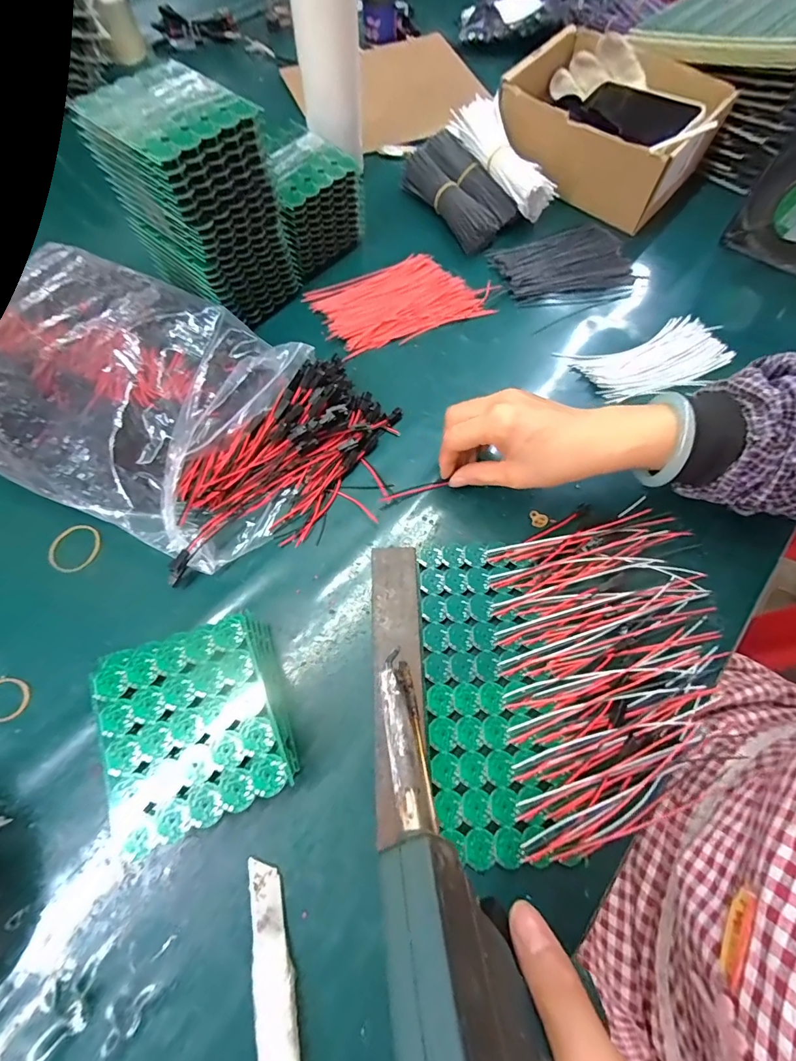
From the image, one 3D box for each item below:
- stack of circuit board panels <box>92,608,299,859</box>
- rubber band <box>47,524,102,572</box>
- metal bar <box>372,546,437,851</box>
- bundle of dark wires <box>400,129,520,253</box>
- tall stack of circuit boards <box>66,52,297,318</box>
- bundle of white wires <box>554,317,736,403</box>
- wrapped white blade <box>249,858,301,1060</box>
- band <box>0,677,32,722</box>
[{"bbox_3d":[-0.127,0.124,0.283,0.102,0.050,0.118,-20,69,-13],"label":"stack of circuit board panels"},{"bbox_3d":[-0.263,0.013,0.351,0.035,0.005,0.040,26,69,10],"label":"rubber band"},{"bbox_3d":[0.000,0.105,0.313,0.037,0.014,0.192,-3,66,-2],"label":"metal bar"},{"bbox_3d":[0.073,-0.410,0.523,0.075,0.035,0.162,-31,71,-15],"label":"bundle of dark wires"},{"bbox_3d":[-0.175,-0.287,0.399,0.103,0.162,0.104,40,73,17],"label":"tall stack of circuit boards"},{"bbox_3d":[0.259,-0.176,0.442,0.160,0.008,0.079,-17,68,-8],"label":"bundle of white wires"},{"bbox_3d":[-0.073,0.255,0.250,0.024,0.010,0.106,-11,67,-5],"label":"wrapped white blade"},{"bbox_3d":[-0.278,0.118,0.305,0.032,0.004,0.030,0,66,0],"label":"band"}]

